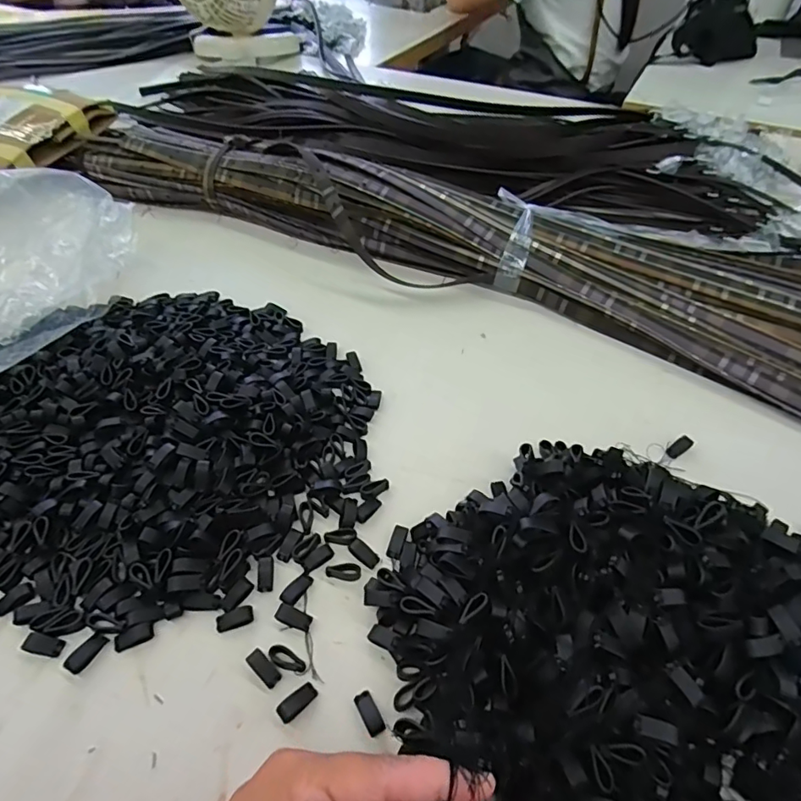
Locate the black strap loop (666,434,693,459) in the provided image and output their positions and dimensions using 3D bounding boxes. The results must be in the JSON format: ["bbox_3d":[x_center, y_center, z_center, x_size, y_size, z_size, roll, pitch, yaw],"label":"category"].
[{"bbox_3d":[0.230,0.038,0.421,0.025,0.008,0.010,-37,56,-5],"label":"black strap loop"}]

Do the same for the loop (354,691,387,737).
[{"bbox_3d":[-0.018,0.180,0.293,0.011,0.006,0.023,-25,53,-20],"label":"loop"}]

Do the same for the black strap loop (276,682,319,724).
[{"bbox_3d":[-0.060,0.175,0.296,0.011,0.007,0.023,35,57,27],"label":"black strap loop"}]

